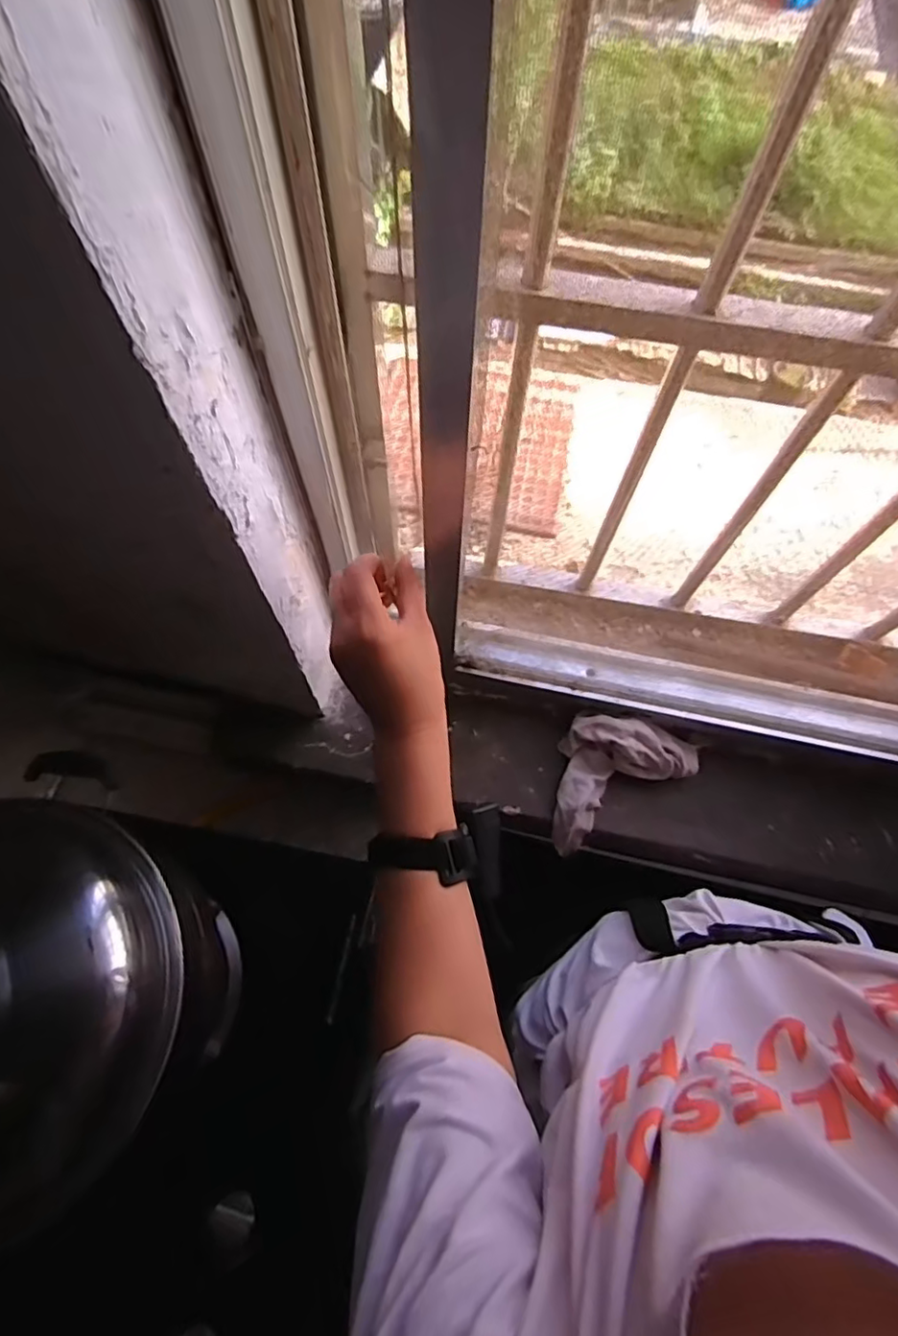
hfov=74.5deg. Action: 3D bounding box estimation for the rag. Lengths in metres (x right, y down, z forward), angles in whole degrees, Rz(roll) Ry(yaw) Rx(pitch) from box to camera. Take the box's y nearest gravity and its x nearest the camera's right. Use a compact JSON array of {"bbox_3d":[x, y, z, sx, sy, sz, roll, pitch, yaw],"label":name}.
[{"bbox_3d":[0.173,0.105,0.647,0.177,0.048,0.110,-28,71,-13],"label":"rag"}]

